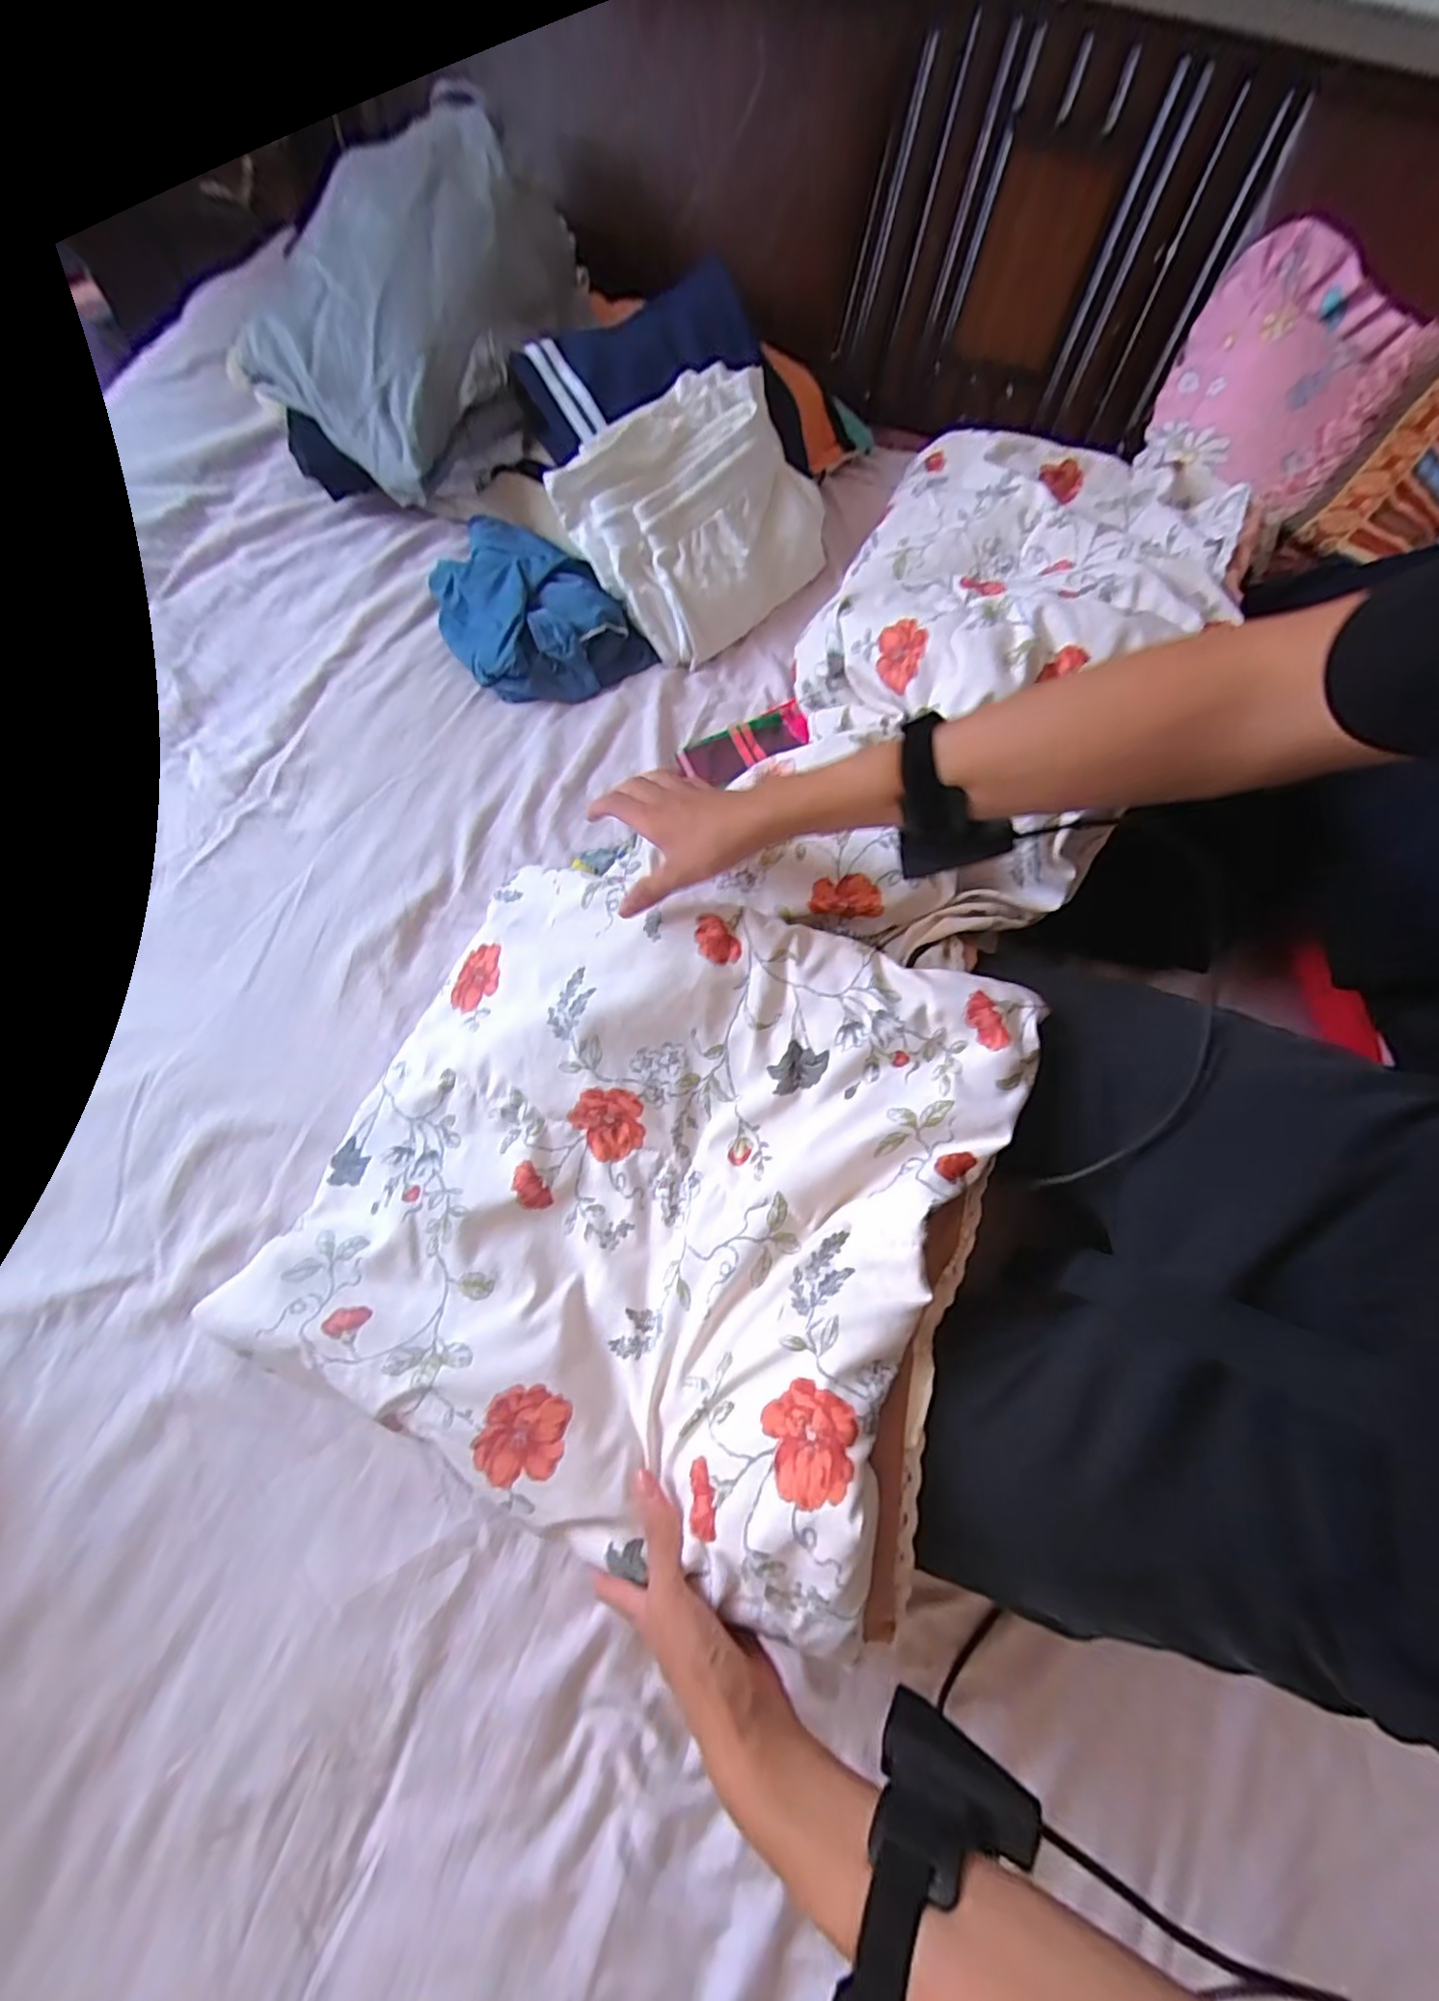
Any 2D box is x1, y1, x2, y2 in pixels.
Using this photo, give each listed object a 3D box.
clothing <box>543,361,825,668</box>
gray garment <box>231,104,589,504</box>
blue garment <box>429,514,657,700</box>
[{"bbox_3d":[-0.017,-0.502,0.697,0.246,0.062,0.216,-36,111,-1],"label":"clothing"},{"bbox_3d":[-0.282,-0.690,0.680,0.222,0.192,0.322,32,73,9],"label":"gray garment"},{"bbox_3d":[-0.202,-0.398,0.699,0.221,0.071,0.155,41,75,11],"label":"blue garment"}]

